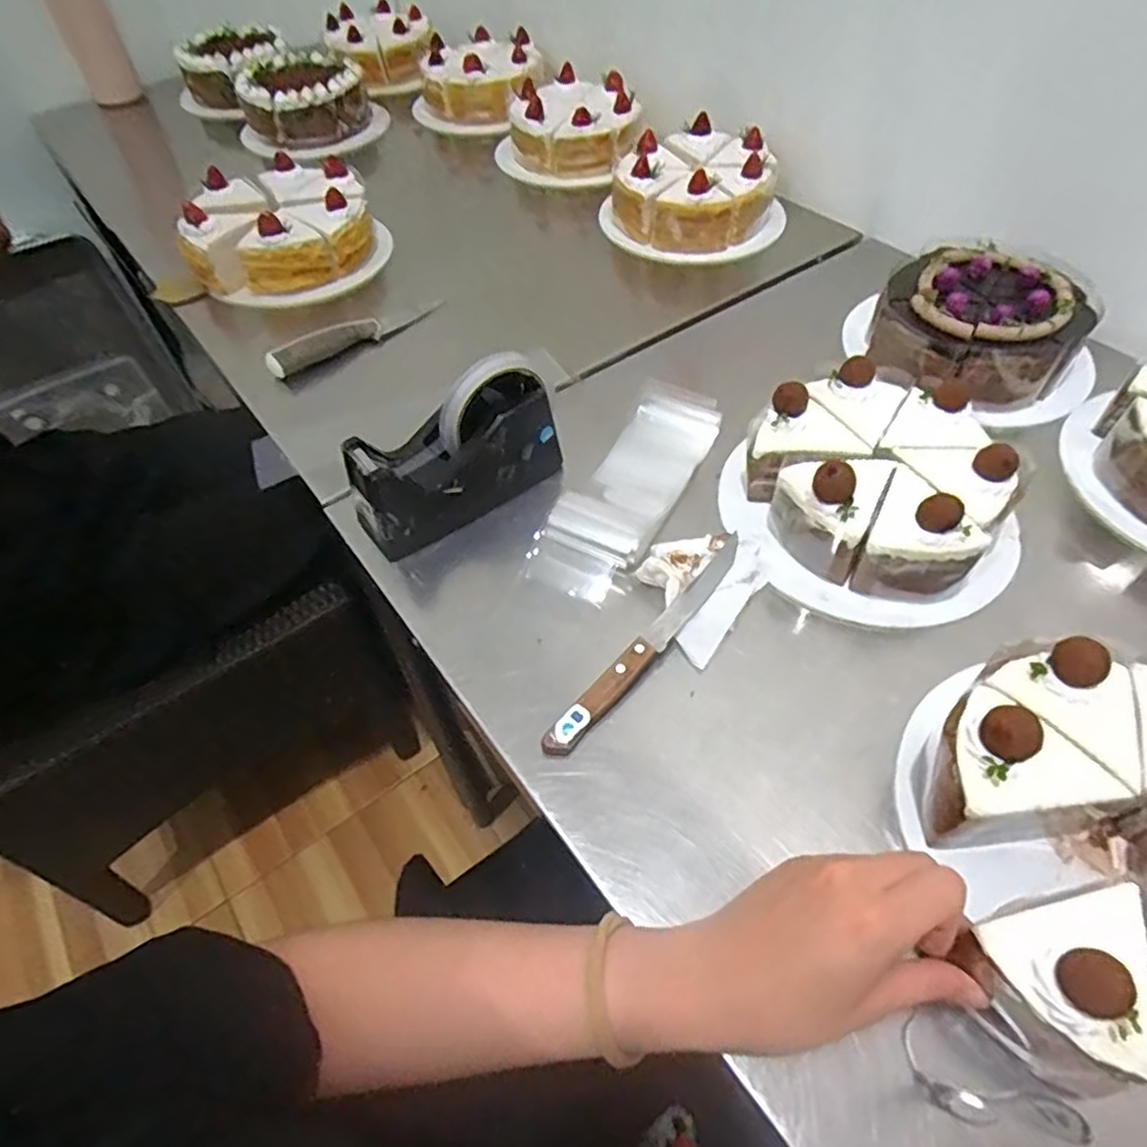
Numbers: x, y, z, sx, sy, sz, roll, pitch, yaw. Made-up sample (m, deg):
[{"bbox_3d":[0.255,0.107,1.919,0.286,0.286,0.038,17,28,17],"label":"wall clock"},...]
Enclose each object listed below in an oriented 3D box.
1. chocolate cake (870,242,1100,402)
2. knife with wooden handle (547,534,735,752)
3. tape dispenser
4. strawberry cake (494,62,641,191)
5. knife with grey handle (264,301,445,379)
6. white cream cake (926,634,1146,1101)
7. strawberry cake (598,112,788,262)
[{"bbox_3d":[0.345,-0.210,0.589,0.162,0.059,0.191,28,59,21],"label":"chocolate cake"},{"bbox_3d":[0.053,0.042,0.444,0.018,0.011,0.197,36,62,25],"label":"knife with wooden handle"},{"bbox_3d":[-0.088,-0.089,0.504,0.163,0.096,0.052,-27,57,-17],"label":"tape dispenser"},{"bbox_3d":[-0.011,-0.582,0.896,0.184,0.084,0.161,-2,53,0],"label":"strawberry cake"},{"bbox_3d":[-0.219,-0.244,0.689,0.185,0.030,0.025,-31,58,-20],"label":"knife with grey handle"},{"bbox_3d":[0.261,0.124,0.334,0.183,0.068,0.176,-12,54,-7],"label":"white cream cake"},{"bbox_3d":[0.135,-0.431,0.767,0.161,0.079,0.181,-36,60,-22],"label":"strawberry cake"}]

